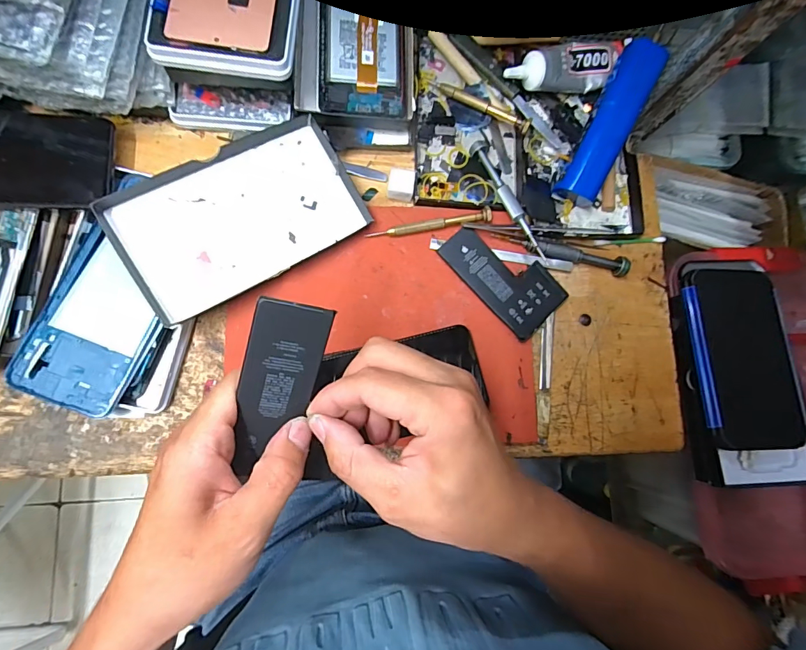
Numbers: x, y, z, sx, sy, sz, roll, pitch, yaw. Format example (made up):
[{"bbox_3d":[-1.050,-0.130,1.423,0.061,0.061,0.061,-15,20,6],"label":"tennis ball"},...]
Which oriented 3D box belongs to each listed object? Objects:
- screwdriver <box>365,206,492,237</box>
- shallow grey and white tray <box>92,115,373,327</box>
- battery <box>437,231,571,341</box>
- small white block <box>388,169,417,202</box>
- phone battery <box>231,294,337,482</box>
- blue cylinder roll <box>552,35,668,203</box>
[{"bbox_3d":[0.024,-0.085,0.359,0.107,0.013,0.011,-13,84,-8],"label":"screwdriver"},{"bbox_3d":[-0.126,-0.087,0.331,0.178,0.009,0.104,-31,94,-16],"label":"shallow grey and white tray"},{"bbox_3d":[0.089,-0.045,0.363,0.063,0.008,0.106,-43,89,-13],"label":"battery"},{"bbox_3d":[-0.002,-0.121,0.363,0.022,0.016,0.024,5,82,-6],"label":"small white block"},{"bbox_3d":[-0.068,0.035,0.224,0.038,0.004,0.099,12,108,-22],"label":"phone battery"},{"bbox_3d":[0.178,-0.168,0.355,0.041,0.031,0.128,21,105,-6],"label":"blue cylinder roll"}]

